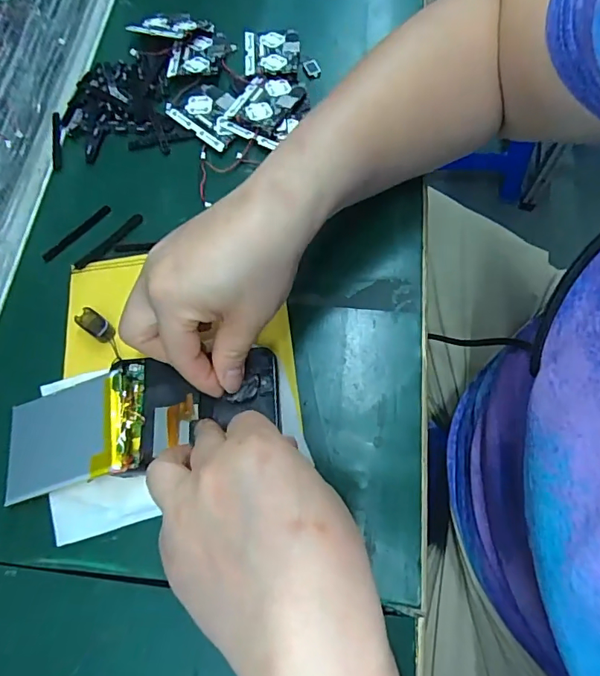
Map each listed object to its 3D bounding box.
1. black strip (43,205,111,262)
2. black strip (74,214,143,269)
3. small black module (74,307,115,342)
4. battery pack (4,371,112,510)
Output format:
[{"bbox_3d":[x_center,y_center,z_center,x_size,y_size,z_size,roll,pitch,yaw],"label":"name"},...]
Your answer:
[{"bbox_3d":[-0.169,-0.080,0.359,0.061,0.004,0.009,-42,73,-14],"label":"black strip"},{"bbox_3d":[-0.141,-0.071,0.350,0.059,0.004,0.011,-44,71,-12],"label":"black strip"},{"bbox_3d":[-0.139,-0.009,0.320,0.029,0.009,0.013,30,73,15],"label":"small black module"},{"bbox_3d":[-0.147,0.060,0.287,0.075,0.004,0.061,-20,61,12],"label":"battery pack"}]

